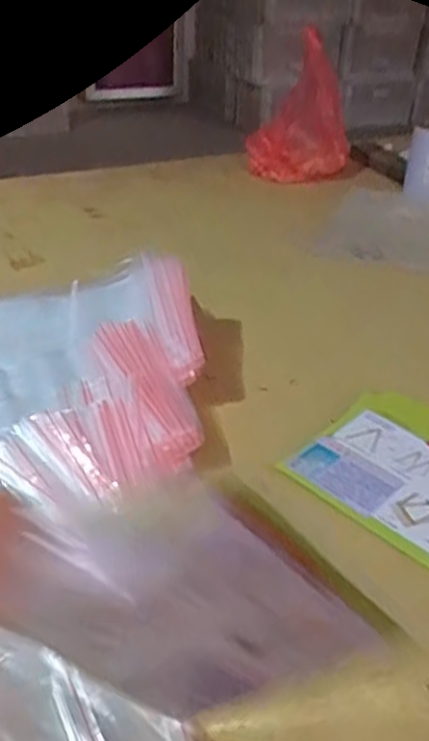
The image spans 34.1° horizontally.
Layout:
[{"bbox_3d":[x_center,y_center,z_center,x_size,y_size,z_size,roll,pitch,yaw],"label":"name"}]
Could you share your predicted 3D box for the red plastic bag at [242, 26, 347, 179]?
[{"bbox_3d":[0.155,-0.459,1.221,0.175,0.218,0.132,5,33,2],"label":"red plastic bag"}]

